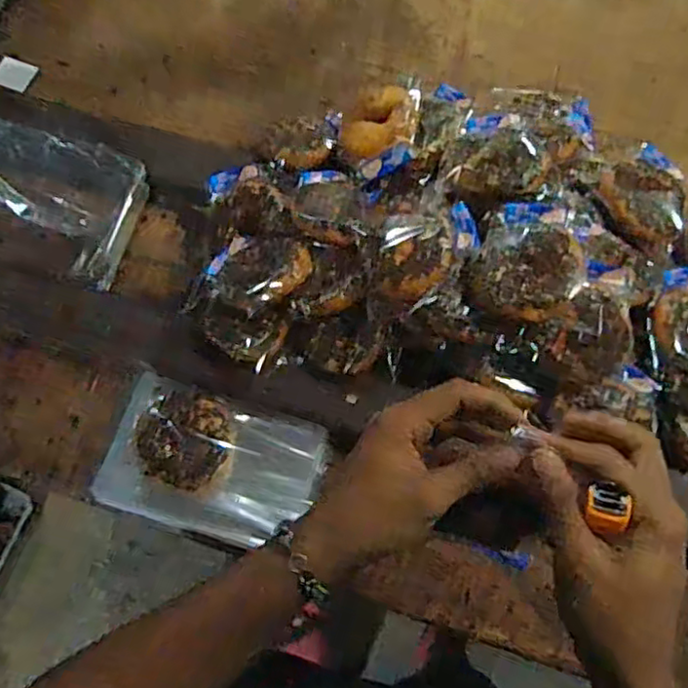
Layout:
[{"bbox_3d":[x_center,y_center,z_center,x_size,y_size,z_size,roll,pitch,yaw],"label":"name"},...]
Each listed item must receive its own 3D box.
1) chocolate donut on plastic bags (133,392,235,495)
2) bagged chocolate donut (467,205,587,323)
[{"bbox_3d":[-0.147,0.089,0.606,0.092,0.031,0.084,-1,72,3],"label":"chocolate donut on plastic bags"},{"bbox_3d":[0.156,-0.068,0.550,0.086,0.025,0.100,11,73,7],"label":"bagged chocolate donut"}]

